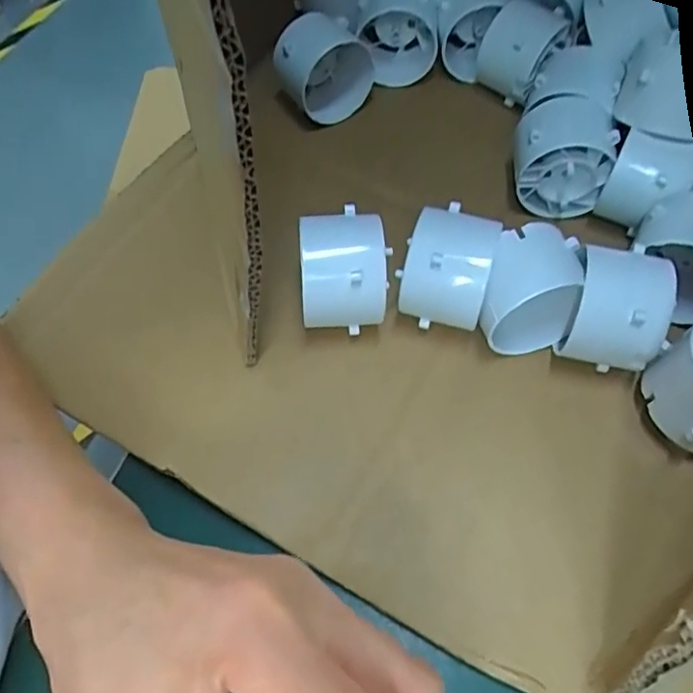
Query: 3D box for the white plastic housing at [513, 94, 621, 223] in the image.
[{"bbox_3d":[0.107,-0.096,0.317,0.048,0.050,0.041,10,59,5],"label":"white plastic housing"}]

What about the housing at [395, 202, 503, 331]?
[{"bbox_3d":[0.044,-0.034,0.278,0.037,0.047,0.043,13,64,5],"label":"housing"}]

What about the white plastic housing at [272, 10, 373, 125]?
[{"bbox_3d":[-0.011,-0.159,0.354,0.053,0.045,0.037,-33,65,-19],"label":"white plastic housing"}]

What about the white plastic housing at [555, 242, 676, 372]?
[{"bbox_3d":[0.113,-0.014,0.269,0.038,0.045,0.046,12,64,5],"label":"white plastic housing"}]

